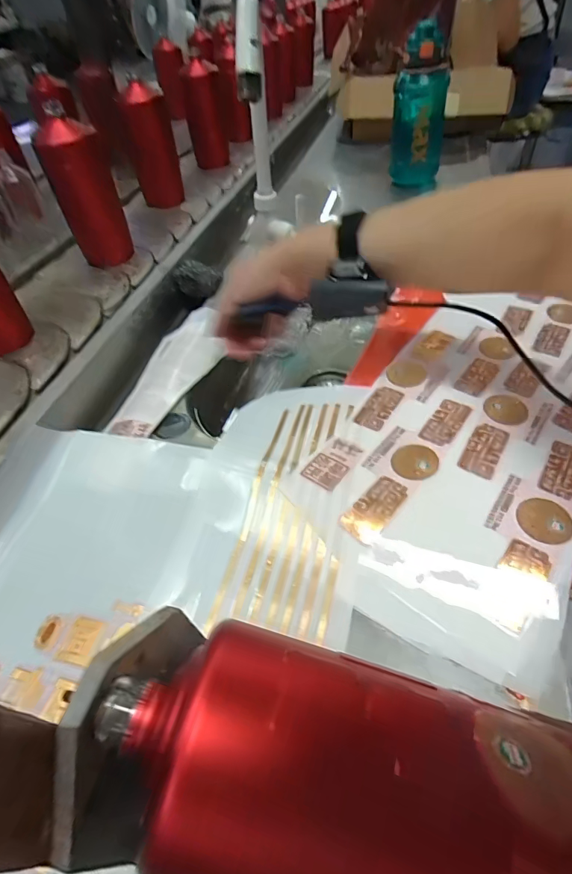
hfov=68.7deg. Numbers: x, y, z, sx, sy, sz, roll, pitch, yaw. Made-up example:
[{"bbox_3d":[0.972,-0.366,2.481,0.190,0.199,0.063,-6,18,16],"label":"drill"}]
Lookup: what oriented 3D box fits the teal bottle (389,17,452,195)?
[{"bbox_3d":[0.249,-0.598,0.772,0.097,0.221,0.082,8,52,12],"label":"teal bottle"}]

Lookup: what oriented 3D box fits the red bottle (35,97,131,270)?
[{"bbox_3d":[-0.283,-0.345,0.593,0.062,0.181,0.065,30,59,26],"label":"red bottle"}]

